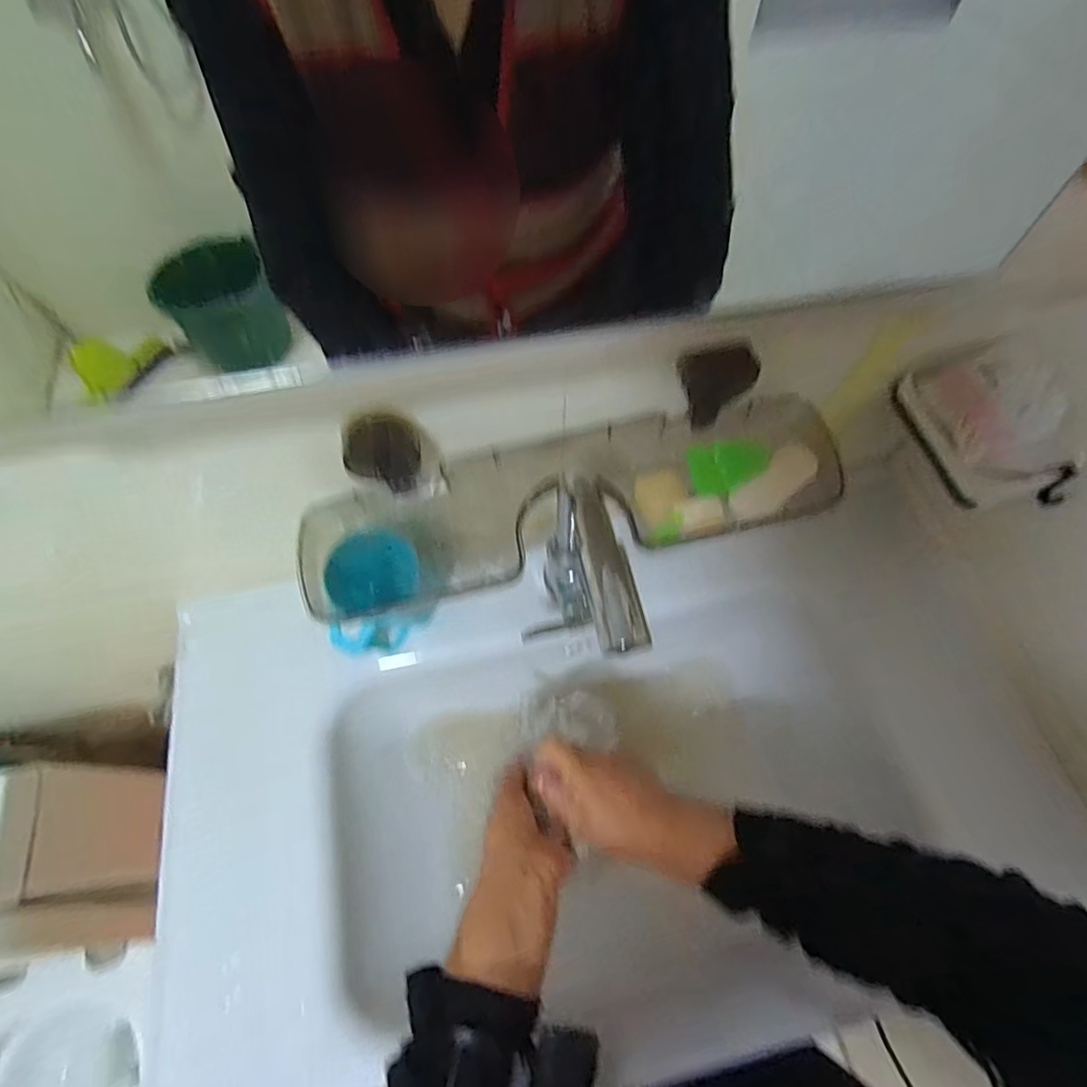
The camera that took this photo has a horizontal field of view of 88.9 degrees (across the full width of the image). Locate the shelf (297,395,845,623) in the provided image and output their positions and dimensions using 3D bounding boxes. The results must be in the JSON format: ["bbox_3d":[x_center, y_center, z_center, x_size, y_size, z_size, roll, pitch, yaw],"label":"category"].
[{"bbox_3d":[0.019,-0.037,0.468,0.447,0.039,0.109,-13,76,1],"label":"shelf"}]

